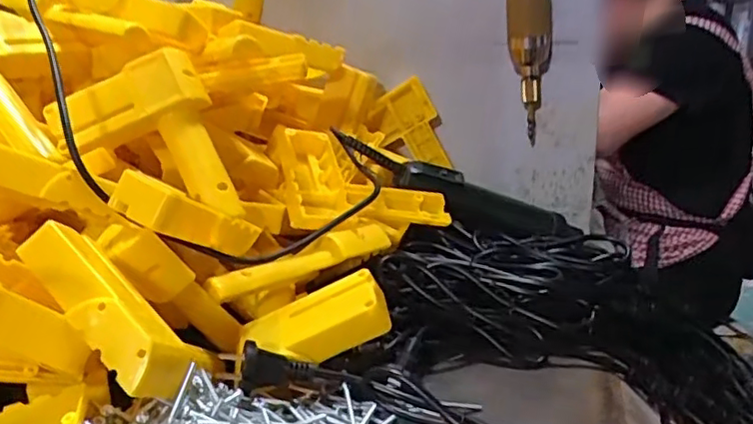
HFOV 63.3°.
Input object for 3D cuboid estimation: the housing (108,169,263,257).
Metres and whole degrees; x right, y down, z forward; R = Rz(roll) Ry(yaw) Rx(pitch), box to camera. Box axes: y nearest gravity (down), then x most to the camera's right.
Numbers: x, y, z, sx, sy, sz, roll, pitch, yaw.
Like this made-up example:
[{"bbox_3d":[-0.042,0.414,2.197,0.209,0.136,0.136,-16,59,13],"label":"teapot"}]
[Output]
[{"bbox_3d":[-0.123,0.008,0.425,0.043,0.031,0.113,8,-13,27],"label":"housing"}]

